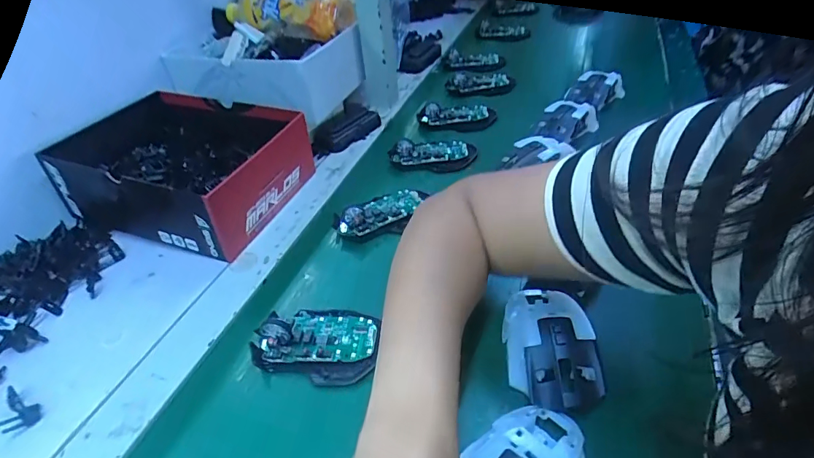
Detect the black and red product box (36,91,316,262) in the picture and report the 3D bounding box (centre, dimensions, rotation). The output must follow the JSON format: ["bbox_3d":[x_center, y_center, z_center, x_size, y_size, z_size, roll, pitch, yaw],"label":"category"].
[{"bbox_3d":[-0.263,-0.080,0.565,0.229,0.099,0.194,10,42,17],"label":"black and red product box"}]

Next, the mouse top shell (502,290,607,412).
[{"bbox_3d":[0.109,0.084,0.353,0.062,0.034,0.107,-1,40,4],"label":"mouse top shell"}]

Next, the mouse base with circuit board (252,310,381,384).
[{"bbox_3d":[-0.078,0.095,0.391,0.103,0.027,0.074,1,40,7],"label":"mouse base with circuit board"}]

